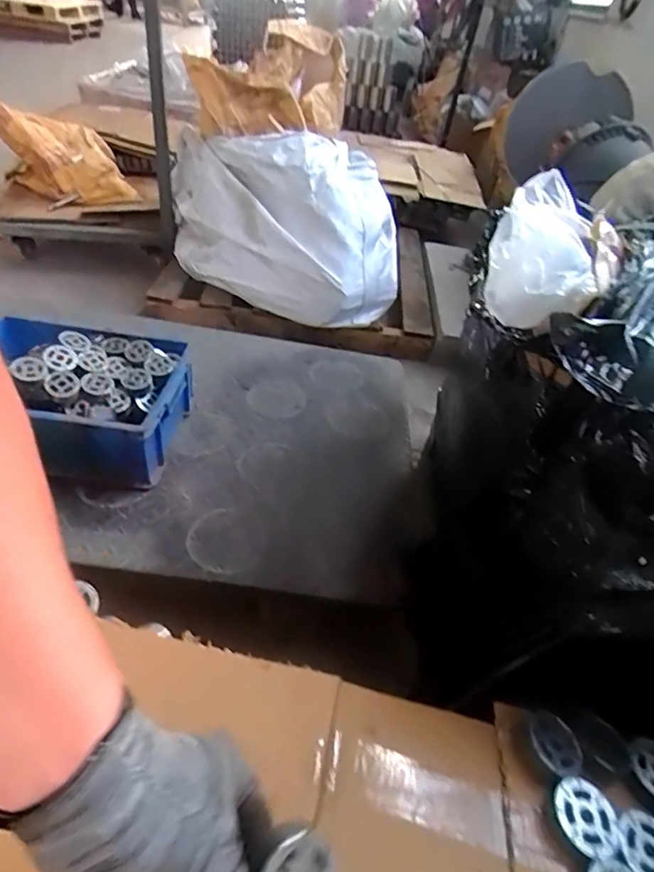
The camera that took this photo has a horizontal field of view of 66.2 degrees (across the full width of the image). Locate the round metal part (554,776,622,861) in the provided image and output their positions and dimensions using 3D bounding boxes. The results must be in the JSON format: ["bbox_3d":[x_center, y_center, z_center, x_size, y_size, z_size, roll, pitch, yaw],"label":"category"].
[{"bbox_3d":[0.212,0.309,0.409,0.051,0.005,0.052,9,40,-8],"label":"round metal part"}]

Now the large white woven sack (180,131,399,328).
[{"bbox_3d":[-0.132,-0.673,1.535,0.748,0.391,0.406,25,46,17],"label":"large white woven sack"}]

